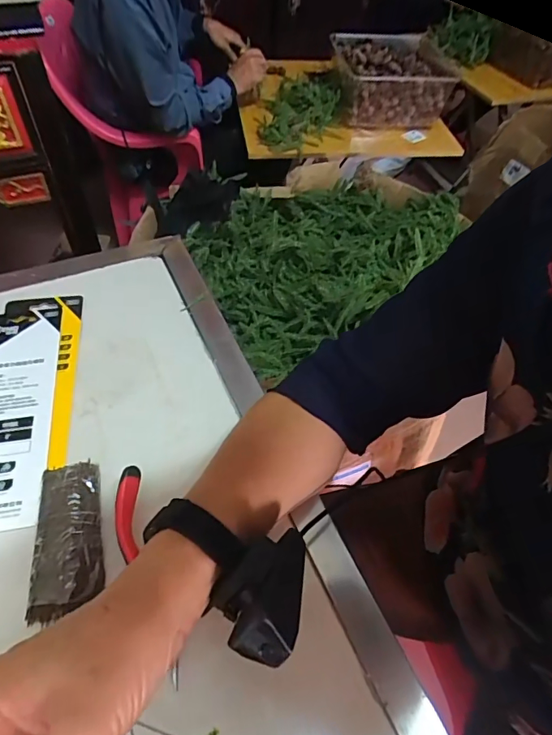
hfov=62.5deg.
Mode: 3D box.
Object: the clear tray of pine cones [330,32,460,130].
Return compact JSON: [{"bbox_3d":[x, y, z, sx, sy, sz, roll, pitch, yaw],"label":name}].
[{"bbox_3d":[0.310,-0.804,1.266,0.295,0.135,0.301,2,53,-4],"label":"clear tray of pine cones"}]

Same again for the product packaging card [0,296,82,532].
[{"bbox_3d":[-0.228,0.024,0.404,0.090,0.004,0.236,-6,54,-10],"label":"product packaging card"}]

